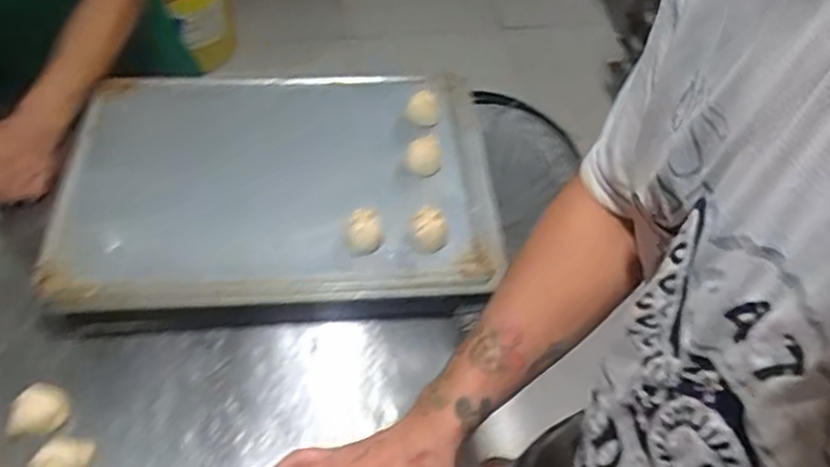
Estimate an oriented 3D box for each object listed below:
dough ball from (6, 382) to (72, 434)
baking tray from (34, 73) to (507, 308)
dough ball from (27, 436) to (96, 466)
[{"bbox_3d":[-0.355,0.168,0.608,0.050,0.031,0.042,-23,57,-20],"label":"dough ball"},{"bbox_3d":[-0.151,-0.071,0.738,0.467,0.049,0.330,-1,52,-7],"label":"baking tray"},{"bbox_3d":[-0.318,0.204,0.578,0.038,0.029,0.054,33,58,20],"label":"dough ball"}]

